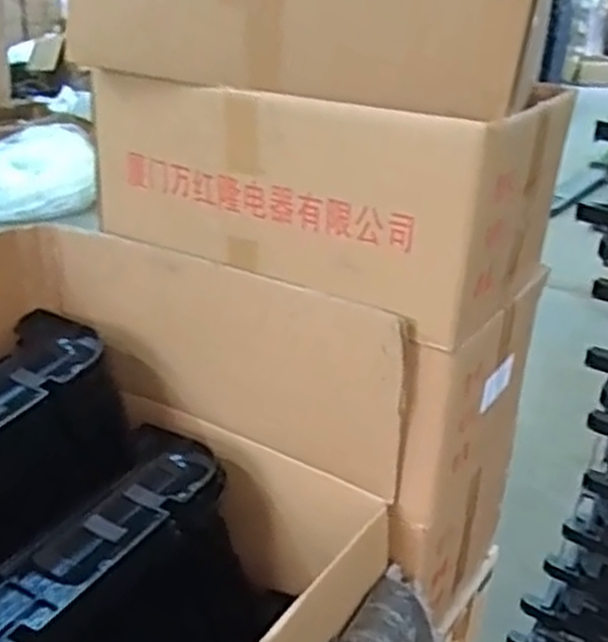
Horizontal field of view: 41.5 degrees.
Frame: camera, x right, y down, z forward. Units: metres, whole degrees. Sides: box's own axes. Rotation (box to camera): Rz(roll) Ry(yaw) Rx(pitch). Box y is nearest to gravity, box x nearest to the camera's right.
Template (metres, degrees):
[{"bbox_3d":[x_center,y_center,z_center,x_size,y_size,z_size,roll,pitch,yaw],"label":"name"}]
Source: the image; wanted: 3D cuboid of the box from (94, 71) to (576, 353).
[{"bbox_3d":[0.033,-0.193,1.064,0.532,0.234,0.307,18,30,28],"label":"box"}]

